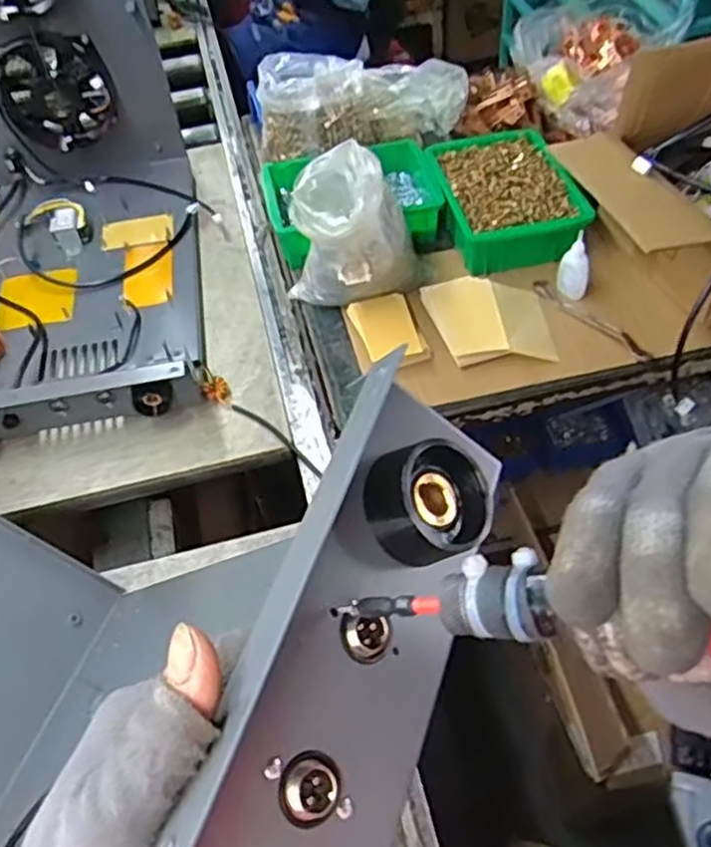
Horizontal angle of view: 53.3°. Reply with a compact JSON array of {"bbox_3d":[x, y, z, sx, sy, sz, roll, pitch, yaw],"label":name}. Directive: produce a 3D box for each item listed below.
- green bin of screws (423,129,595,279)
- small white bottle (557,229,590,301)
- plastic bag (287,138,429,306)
[{"bbox_3d":[0.215,-0.338,1.054,0.182,0.063,0.267,-11,53,-4],"label":"green bin of screws"},{"bbox_3d":[0.290,-0.205,0.937,0.042,0.087,0.034,12,55,14],"label":"small white bottle"},{"bbox_3d":[-0.003,-0.245,0.925,0.141,0.169,0.162,30,61,24],"label":"plastic bag"}]

